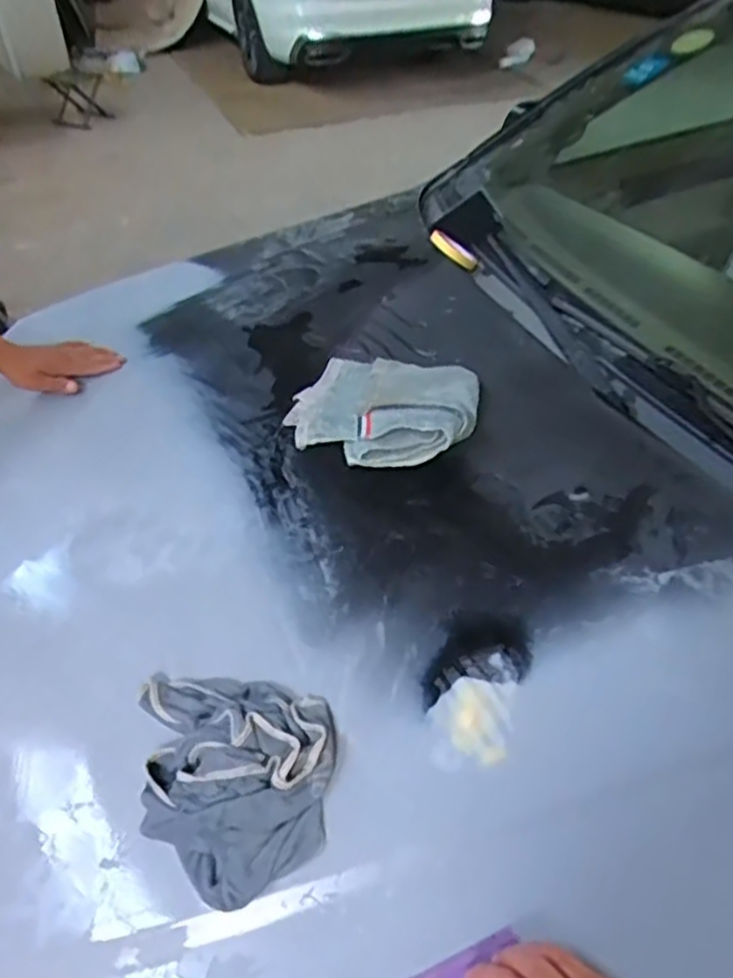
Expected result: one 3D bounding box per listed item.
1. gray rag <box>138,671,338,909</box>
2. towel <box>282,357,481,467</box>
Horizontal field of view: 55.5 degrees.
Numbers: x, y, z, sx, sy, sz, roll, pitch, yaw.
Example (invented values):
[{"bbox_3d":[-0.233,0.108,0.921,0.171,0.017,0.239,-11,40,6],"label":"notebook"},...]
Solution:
[{"bbox_3d":[-0.110,0.235,0.603,0.169,0.057,0.202,-9,45,-9],"label":"gray rag"},{"bbox_3d":[0.023,-0.115,0.900,0.234,0.065,0.195,10,42,7],"label":"towel"}]

